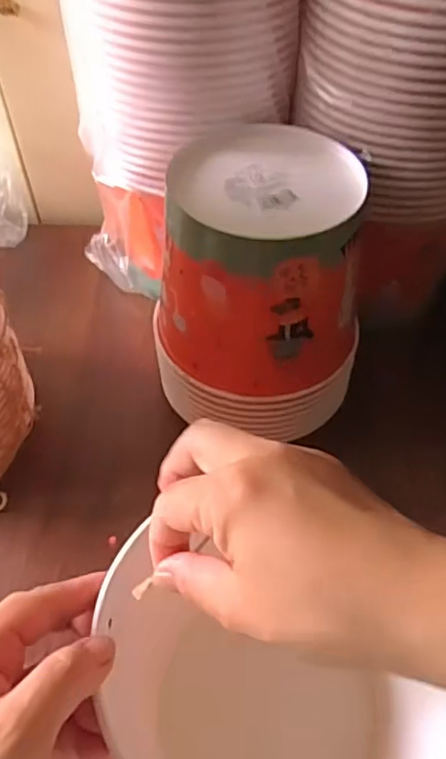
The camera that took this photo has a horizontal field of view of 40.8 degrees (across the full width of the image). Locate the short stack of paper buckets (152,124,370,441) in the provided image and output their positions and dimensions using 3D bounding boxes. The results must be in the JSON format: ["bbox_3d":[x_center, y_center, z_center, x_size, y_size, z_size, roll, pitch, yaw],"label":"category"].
[{"bbox_3d":[0.027,-0.063,0.457,0.148,0.191,0.148,6,51,6],"label":"short stack of paper buckets"}]

